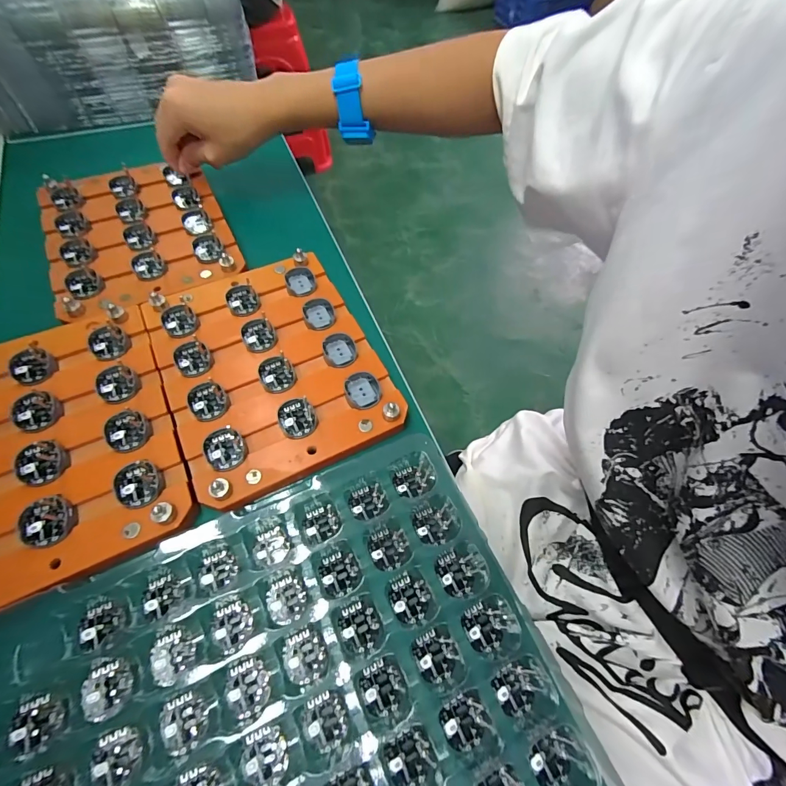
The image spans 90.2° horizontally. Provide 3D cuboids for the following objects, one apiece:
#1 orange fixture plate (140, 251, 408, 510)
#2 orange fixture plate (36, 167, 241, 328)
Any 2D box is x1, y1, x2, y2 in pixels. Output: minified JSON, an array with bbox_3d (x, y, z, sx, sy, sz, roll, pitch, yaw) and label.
[{"bbox_3d":[-0.095,-0.028,0.295,0.146,0.009,0.191,-25,66,-16],"label":"orange fixture plate"},{"bbox_3d":[-0.232,-0.149,0.355,0.148,0.013,0.178,-24,65,-16],"label":"orange fixture plate"}]

